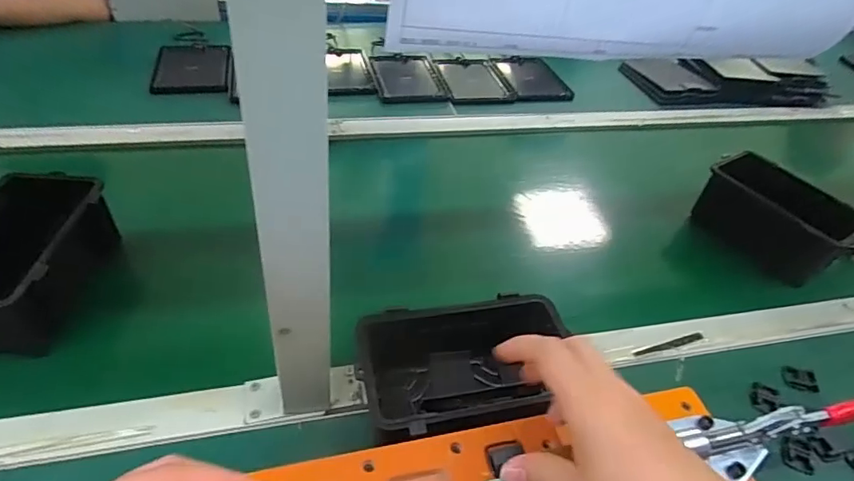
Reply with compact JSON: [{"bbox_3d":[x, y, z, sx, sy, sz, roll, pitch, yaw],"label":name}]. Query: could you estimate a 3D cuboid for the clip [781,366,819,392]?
[{"bbox_3d":[0.386,0.141,0.524,0.027,0.017,0.028,10,43,2],"label":"clip"}]

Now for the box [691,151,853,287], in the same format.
[{"bbox_3d":[0.440,-0.031,0.640,0.076,0.082,0.173,-17,48,-24],"label":"box"}]

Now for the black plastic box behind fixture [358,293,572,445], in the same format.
[{"bbox_3d":[0.031,0.127,0.435,0.172,0.105,0.114,-5,44,-13],"label":"black plastic box behind fixture"}]

